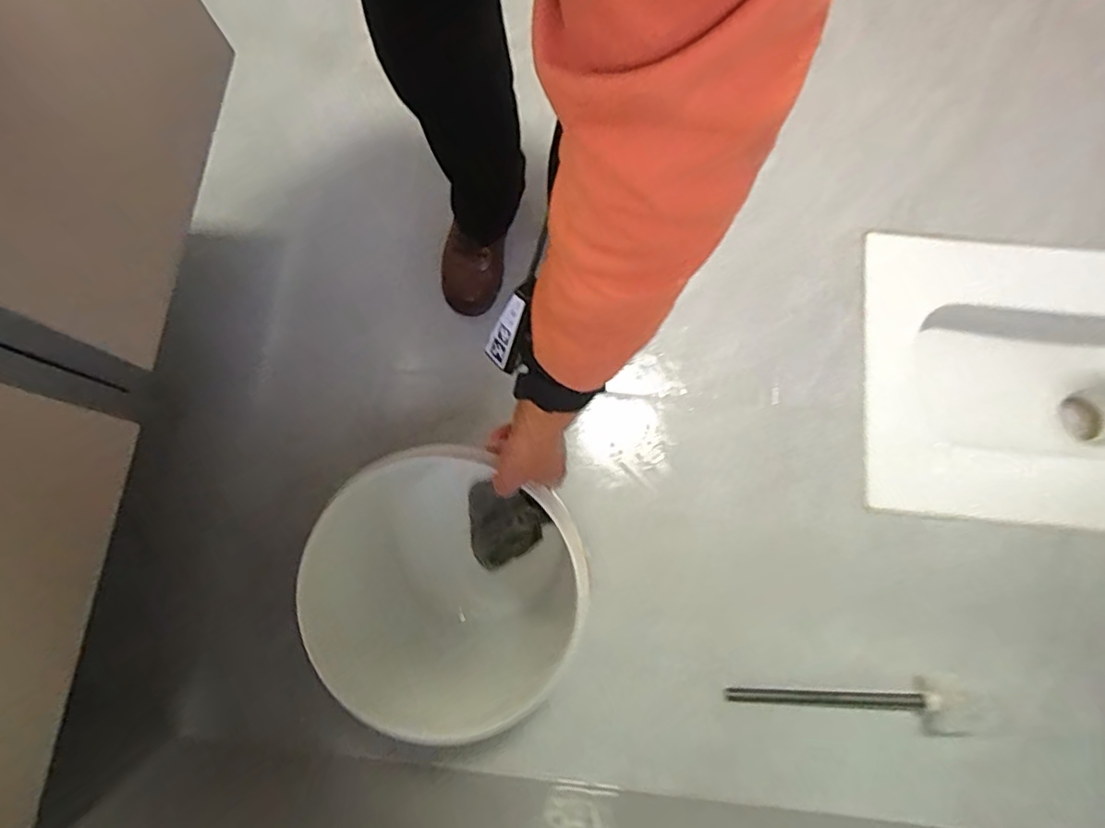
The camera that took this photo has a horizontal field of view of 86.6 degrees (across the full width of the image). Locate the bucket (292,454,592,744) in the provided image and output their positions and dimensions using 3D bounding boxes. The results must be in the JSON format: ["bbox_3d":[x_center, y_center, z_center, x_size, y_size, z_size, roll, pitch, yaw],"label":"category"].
[{"bbox_3d":[-0.124,0.198,0.742,0.268,0.327,0.283,0,77,-1],"label":"bucket"}]

